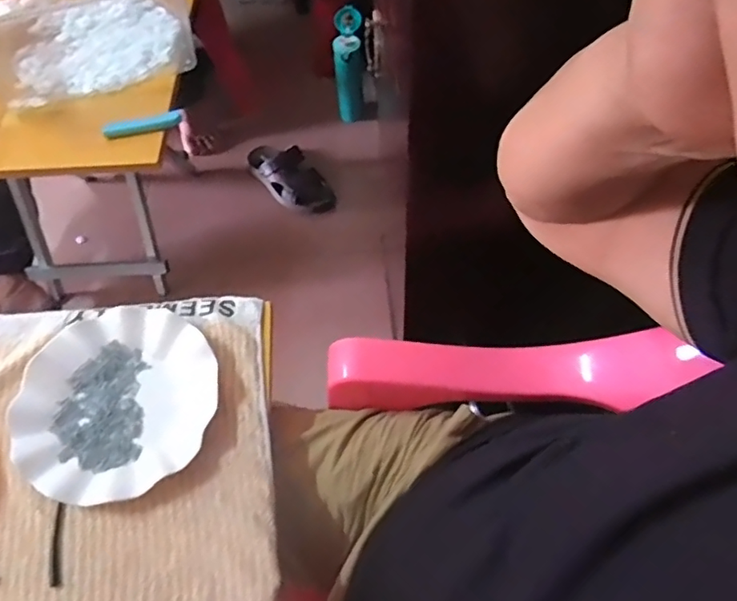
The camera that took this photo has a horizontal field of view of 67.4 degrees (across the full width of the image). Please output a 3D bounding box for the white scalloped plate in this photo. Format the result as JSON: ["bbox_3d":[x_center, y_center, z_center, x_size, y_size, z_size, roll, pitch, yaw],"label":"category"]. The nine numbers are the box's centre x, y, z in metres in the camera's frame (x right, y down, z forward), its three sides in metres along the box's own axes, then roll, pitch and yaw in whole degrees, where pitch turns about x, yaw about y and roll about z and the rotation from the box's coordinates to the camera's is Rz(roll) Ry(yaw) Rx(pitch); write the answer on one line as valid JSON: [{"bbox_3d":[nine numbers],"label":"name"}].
[{"bbox_3d":[-0.231,0.091,0.513,0.176,0.025,0.180,-1,60,2],"label":"white scalloped plate"}]

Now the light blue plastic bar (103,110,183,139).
[{"bbox_3d":[-0.291,-0.225,0.715,0.098,0.016,0.019,-15,60,-6],"label":"light blue plastic bar"}]

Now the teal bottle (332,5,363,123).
[{"bbox_3d":[-0.047,-0.551,1.370,0.069,0.256,0.107,-3,60,1],"label":"teal bottle"}]

